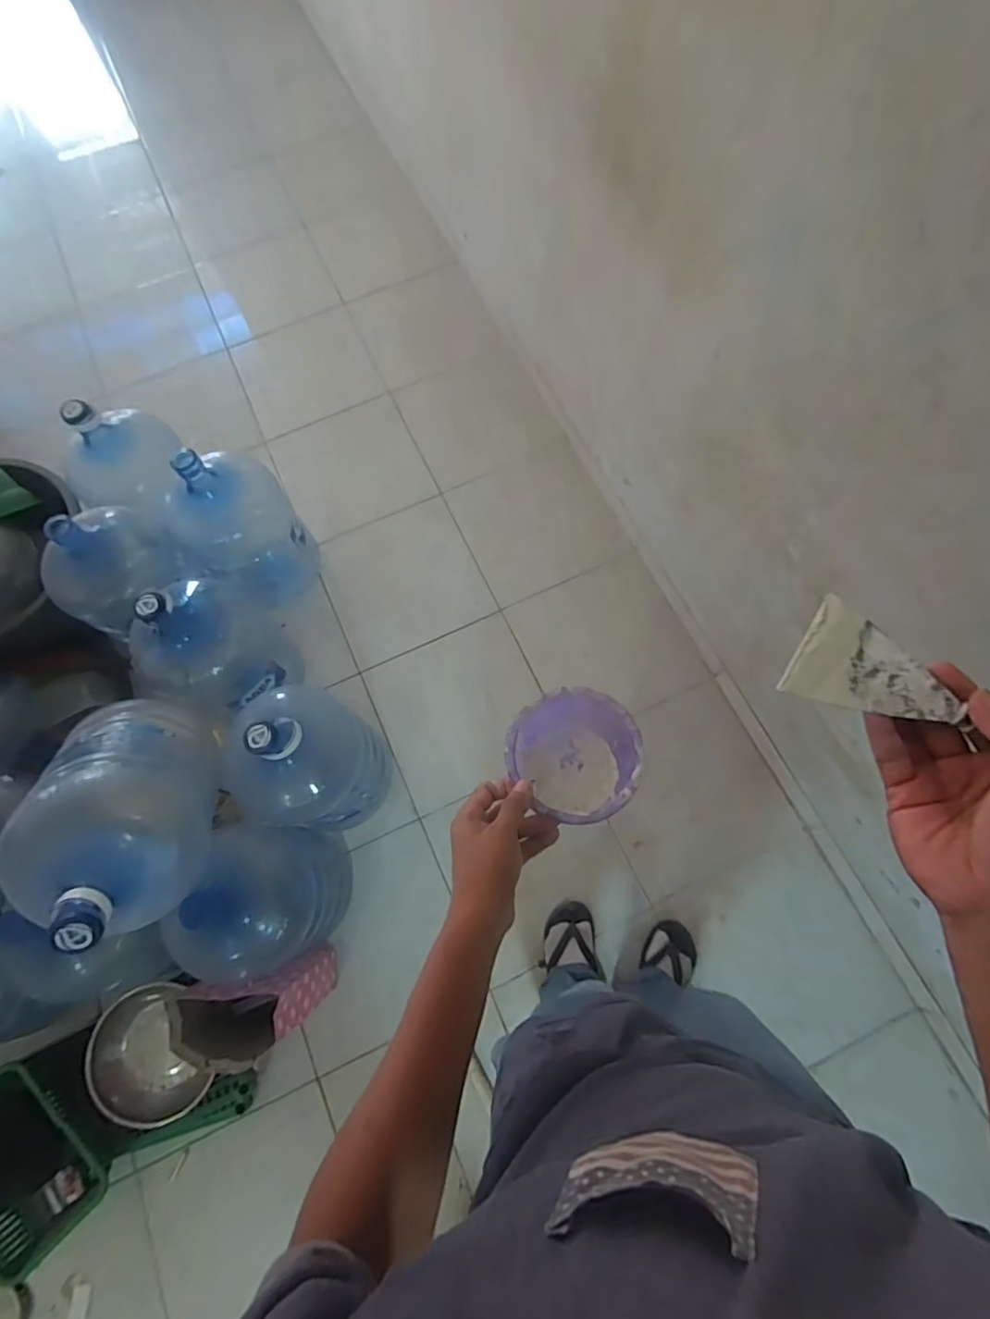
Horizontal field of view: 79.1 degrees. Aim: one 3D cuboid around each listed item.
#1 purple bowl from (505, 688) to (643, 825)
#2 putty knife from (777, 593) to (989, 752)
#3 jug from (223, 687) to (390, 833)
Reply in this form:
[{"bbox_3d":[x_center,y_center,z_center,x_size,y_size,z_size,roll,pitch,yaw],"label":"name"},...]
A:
[{"bbox_3d":[0.078,0.094,0.591,0.119,0.059,0.121,0,73,1],"label":"purple bowl"},{"bbox_3d":[0.268,0.027,0.357,0.170,0.014,0.064,29,76,19],"label":"putty knife"},{"bbox_3d":[-0.390,0.185,1.255,0.255,0.490,0.317,-27,74,-7],"label":"jug"}]

